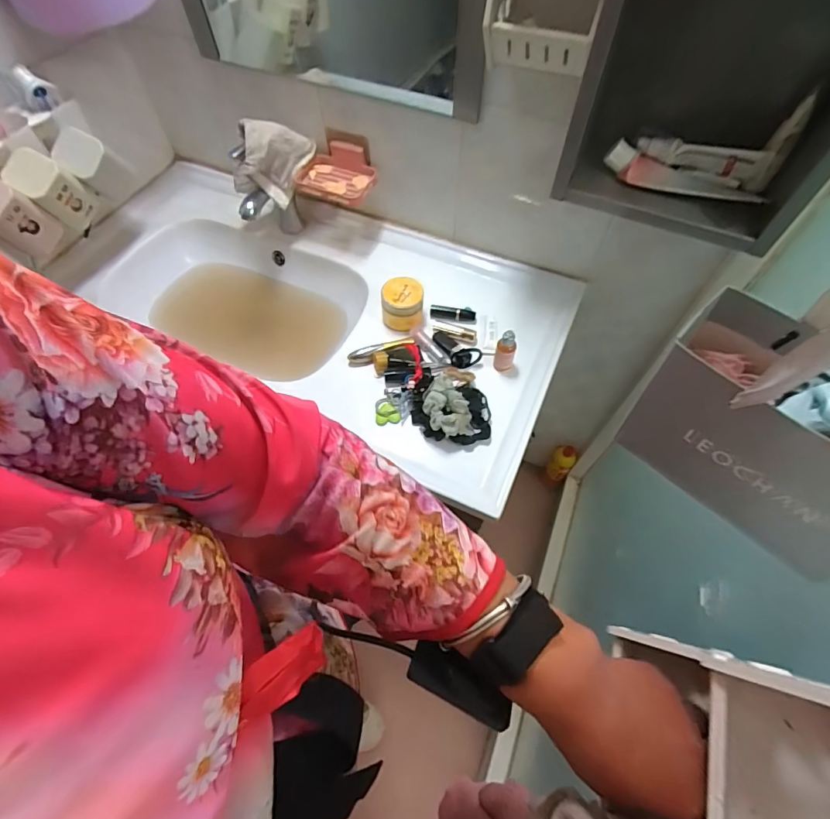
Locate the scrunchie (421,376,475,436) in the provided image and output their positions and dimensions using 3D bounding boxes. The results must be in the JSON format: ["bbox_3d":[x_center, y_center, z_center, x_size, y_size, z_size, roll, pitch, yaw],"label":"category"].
[{"bbox_3d":[0.044,-0.005,0.647,0.065,0.040,0.097,-8,60,-5],"label":"scrunchie"}]

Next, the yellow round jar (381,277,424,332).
[{"bbox_3d":[-0.020,-0.175,0.742,0.066,0.062,0.067,0,60,0],"label":"yellow round jar"}]

